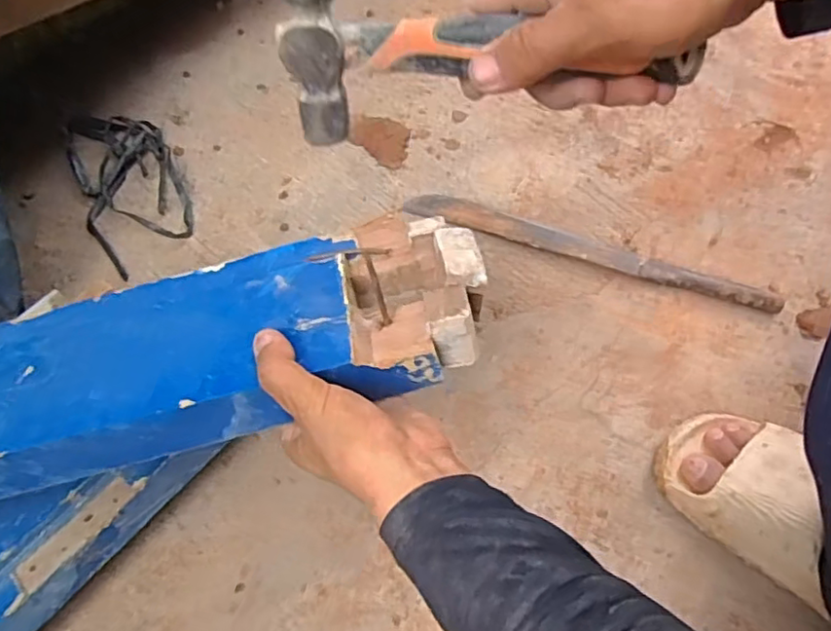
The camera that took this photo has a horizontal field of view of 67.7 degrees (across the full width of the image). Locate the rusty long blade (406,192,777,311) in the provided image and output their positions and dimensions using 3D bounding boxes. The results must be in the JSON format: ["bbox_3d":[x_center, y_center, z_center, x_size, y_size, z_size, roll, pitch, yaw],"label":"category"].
[{"bbox_3d":[0.192,-0.080,0.702,0.418,0.022,0.035,18,64,9],"label":"rusty long blade"}]

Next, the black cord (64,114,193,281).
[{"bbox_3d":[-0.350,-0.171,0.747,0.115,0.017,0.251,-22,65,-12],"label":"black cord"}]

